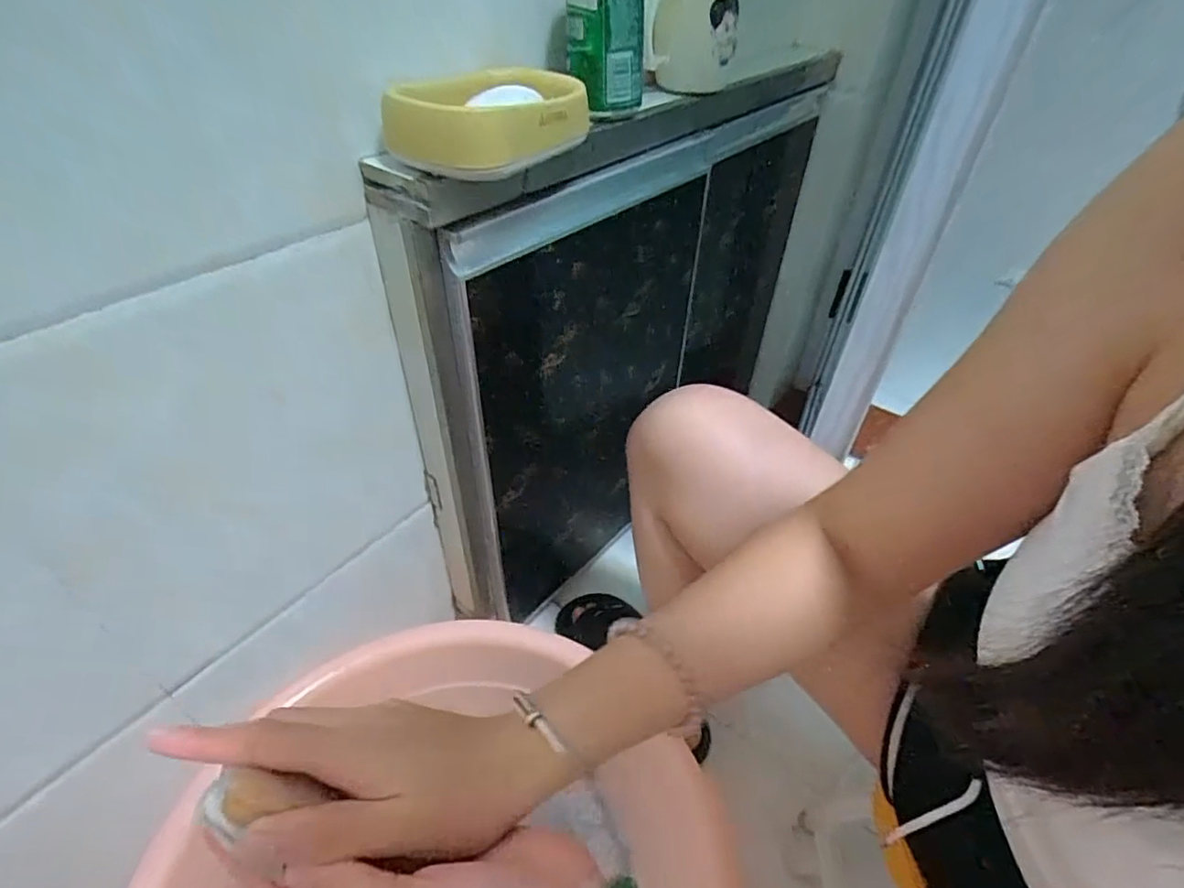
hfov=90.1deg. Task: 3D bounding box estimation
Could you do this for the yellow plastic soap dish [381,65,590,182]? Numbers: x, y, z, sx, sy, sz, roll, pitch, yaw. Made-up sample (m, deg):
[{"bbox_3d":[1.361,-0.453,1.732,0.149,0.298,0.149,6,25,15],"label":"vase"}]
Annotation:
[{"bbox_3d":[-0.071,-0.228,0.409,0.107,0.042,0.140,17,43,16],"label":"yellow plastic soap dish"}]

